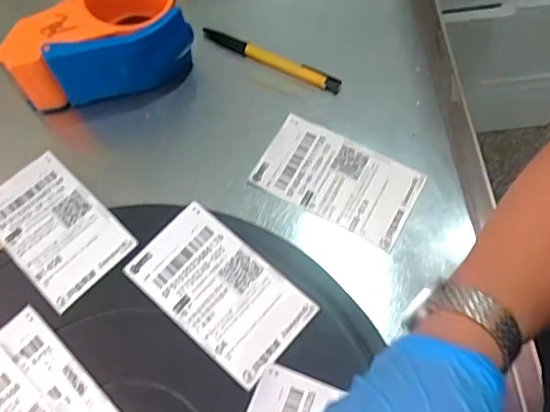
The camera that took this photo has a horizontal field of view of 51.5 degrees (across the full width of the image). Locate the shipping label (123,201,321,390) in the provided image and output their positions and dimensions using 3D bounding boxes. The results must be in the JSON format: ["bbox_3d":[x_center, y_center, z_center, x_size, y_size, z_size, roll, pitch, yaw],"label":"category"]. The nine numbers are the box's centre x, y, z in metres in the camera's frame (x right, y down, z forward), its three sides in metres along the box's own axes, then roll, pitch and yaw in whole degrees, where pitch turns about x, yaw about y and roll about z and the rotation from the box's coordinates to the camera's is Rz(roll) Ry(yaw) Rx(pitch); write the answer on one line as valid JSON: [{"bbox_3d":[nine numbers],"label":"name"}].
[{"bbox_3d":[-0.041,0.061,0.421,0.129,0.004,0.076,39,76,18],"label":"shipping label"}]

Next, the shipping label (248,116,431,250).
[{"bbox_3d":[0.052,-0.024,0.474,0.127,0.007,0.073,26,70,12],"label":"shipping label"}]

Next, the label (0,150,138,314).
[{"bbox_3d":[-0.177,0.013,0.456,0.076,0.007,0.132,-43,65,-14],"label":"label"}]

